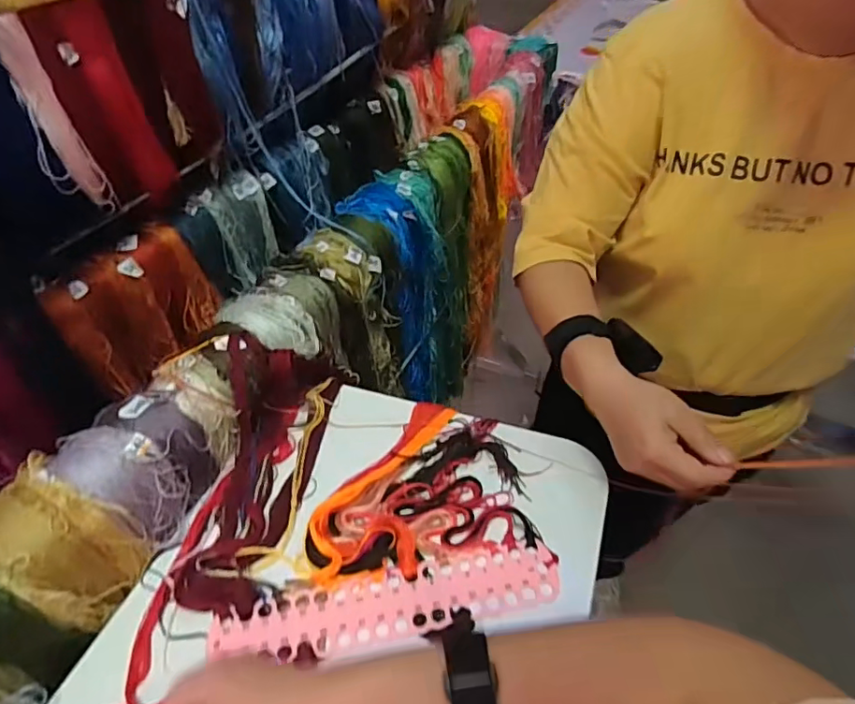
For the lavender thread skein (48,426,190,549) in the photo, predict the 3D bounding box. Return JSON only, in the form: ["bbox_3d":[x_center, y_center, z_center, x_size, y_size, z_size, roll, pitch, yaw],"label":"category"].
[{"bbox_3d":[-0.290,0.125,0.504,0.104,0.093,0.063,12,46,13],"label":"lavender thread skein"}]

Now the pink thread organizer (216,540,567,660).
[{"bbox_3d":[-0.032,0.219,0.455,0.292,0.006,0.055,-9,50,-5],"label":"pink thread organizer"}]

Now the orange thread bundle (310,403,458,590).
[{"bbox_3d":[-0.045,0.127,0.534,0.103,0.025,0.215,8,45,10],"label":"orange thread bundle"}]

